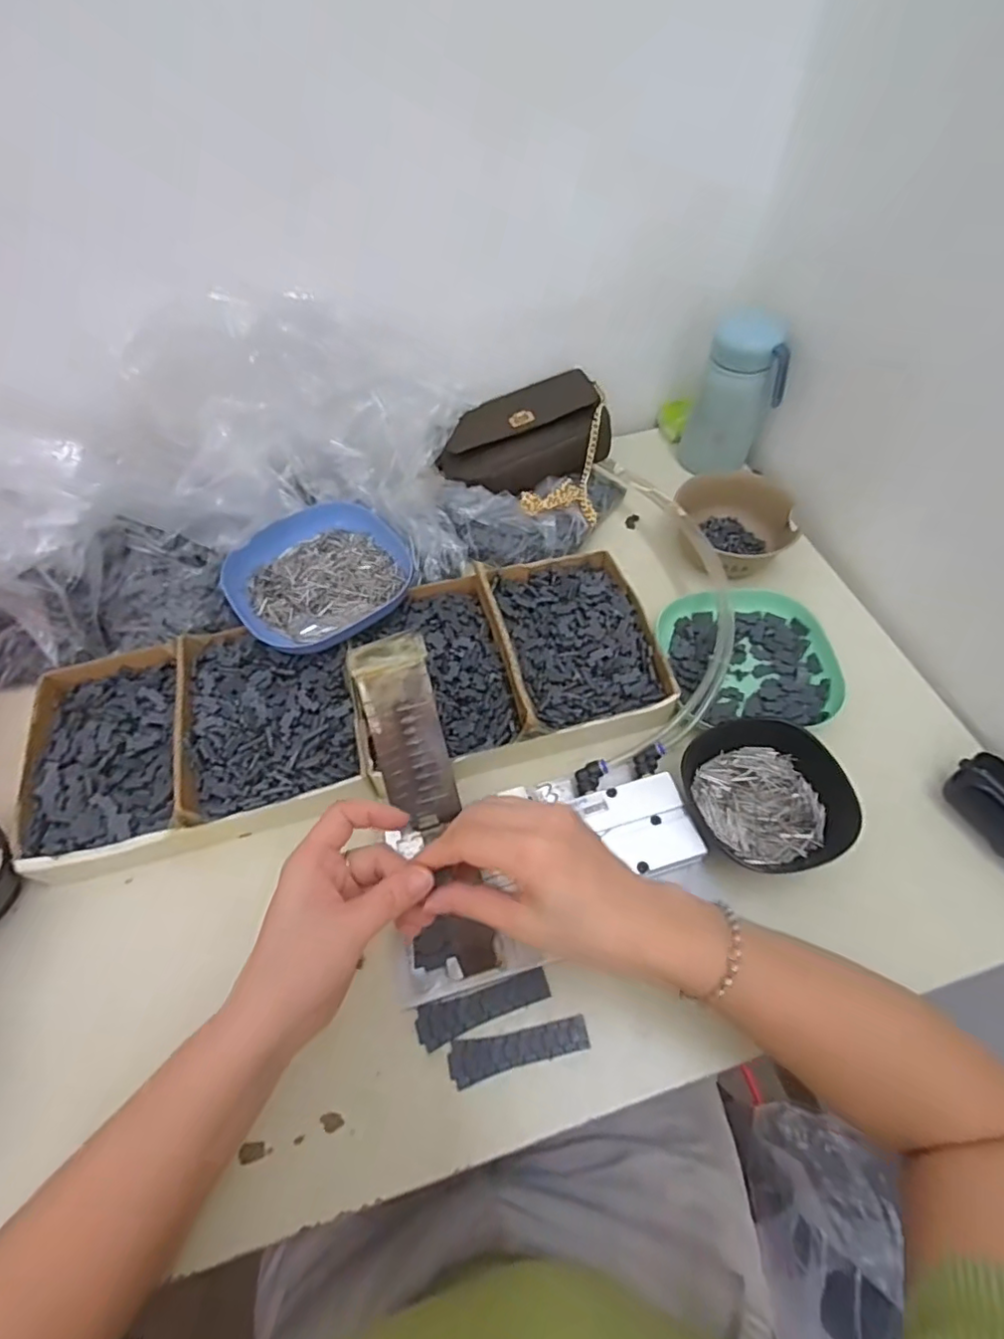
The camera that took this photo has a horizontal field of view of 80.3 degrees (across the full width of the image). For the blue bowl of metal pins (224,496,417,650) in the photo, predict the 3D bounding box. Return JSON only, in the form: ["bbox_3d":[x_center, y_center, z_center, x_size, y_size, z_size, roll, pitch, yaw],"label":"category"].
[{"bbox_3d":[-0.154,-0.078,0.511,0.141,0.040,0.131,-1,56,1],"label":"blue bowl of metal pins"}]

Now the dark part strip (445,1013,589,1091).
[{"bbox_3d":[0.011,0.234,0.365,0.085,0.004,0.023,-9,56,-4],"label":"dark part strip"}]

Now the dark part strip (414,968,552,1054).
[{"bbox_3d":[-0.012,0.214,0.379,0.085,0.007,0.023,-17,57,-9],"label":"dark part strip"}]

